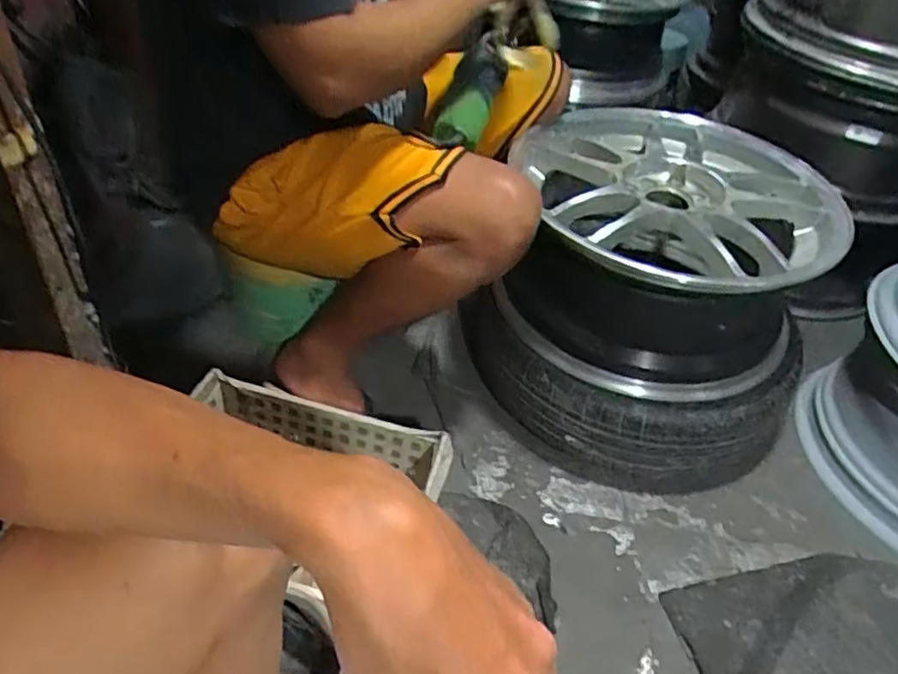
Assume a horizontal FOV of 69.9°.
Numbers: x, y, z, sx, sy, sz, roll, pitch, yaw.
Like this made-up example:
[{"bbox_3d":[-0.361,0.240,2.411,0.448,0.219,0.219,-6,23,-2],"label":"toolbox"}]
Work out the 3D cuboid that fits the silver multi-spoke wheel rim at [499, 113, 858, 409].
[{"bbox_3d":[0.320,-0.160,0.994,0.443,0.201,0.499,14,43,8],"label":"silver multi-spoke wheel rim"}]

